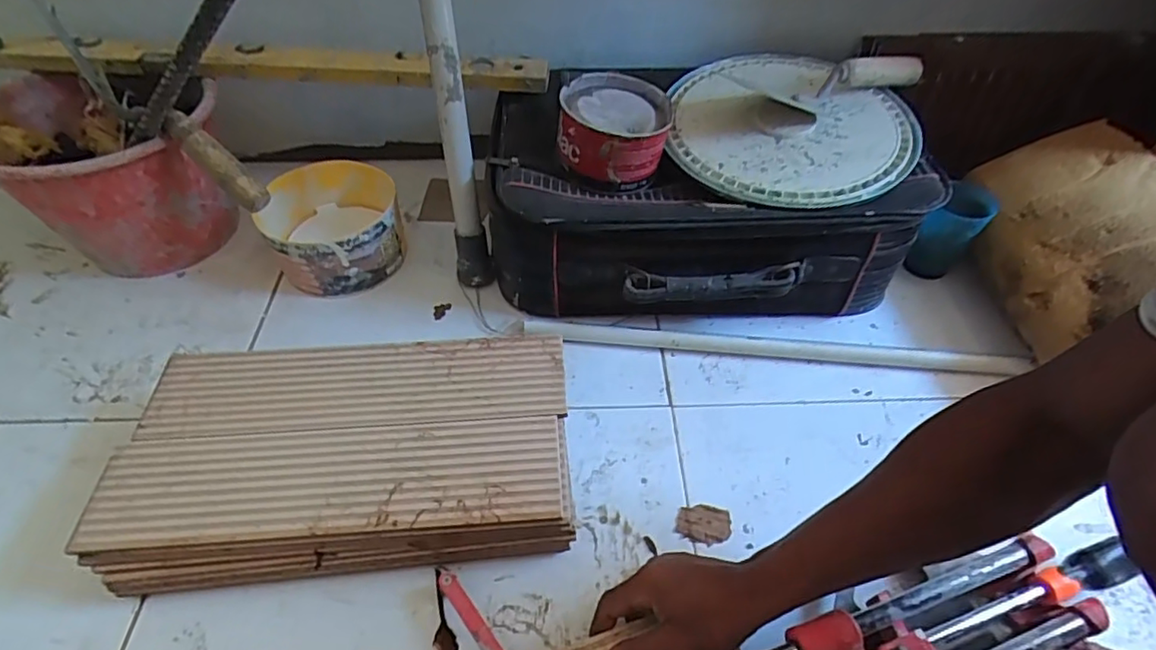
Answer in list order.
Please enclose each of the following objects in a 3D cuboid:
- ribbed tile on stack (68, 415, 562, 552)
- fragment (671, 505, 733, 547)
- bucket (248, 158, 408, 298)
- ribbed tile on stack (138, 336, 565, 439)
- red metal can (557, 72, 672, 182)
[{"bbox_3d":[-0.214,0.133,0.522,0.389,0.006,0.102,-3,49,-3],"label":"ribbed tile on stack"},{"bbox_3d":[0.122,0.192,0.577,0.051,0.004,0.038,9,49,8],"label":"fragment"},{"bbox_3d":[-0.320,-0.128,0.795,0.164,0.097,0.178,-23,52,-19],"label":"bucket"},{"bbox_3d":[-0.210,0.057,0.583,0.387,0.007,0.098,-3,49,-3],"label":"ribbed tile on stack"},{"bbox_3d":[0.043,-0.233,0.697,0.125,0.068,0.142,3,49,3],"label":"red metal can"}]

